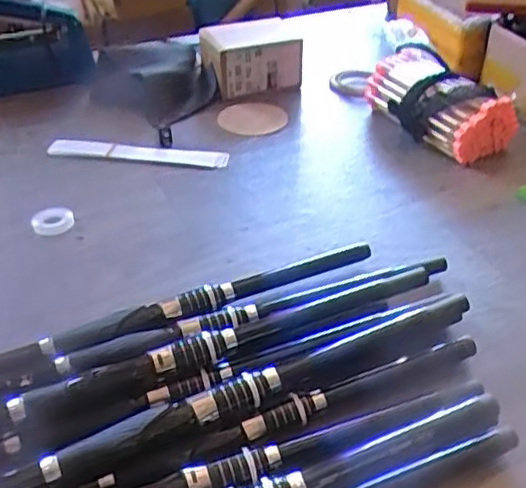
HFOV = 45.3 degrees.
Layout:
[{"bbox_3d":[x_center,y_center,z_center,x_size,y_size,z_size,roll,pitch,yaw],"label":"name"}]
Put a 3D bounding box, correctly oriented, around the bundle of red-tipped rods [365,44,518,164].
[{"bbox_3d":[0.261,-0.216,0.946,0.132,0.087,0.228,-17,40,-20],"label":"bundle of red-tipped rods"}]

